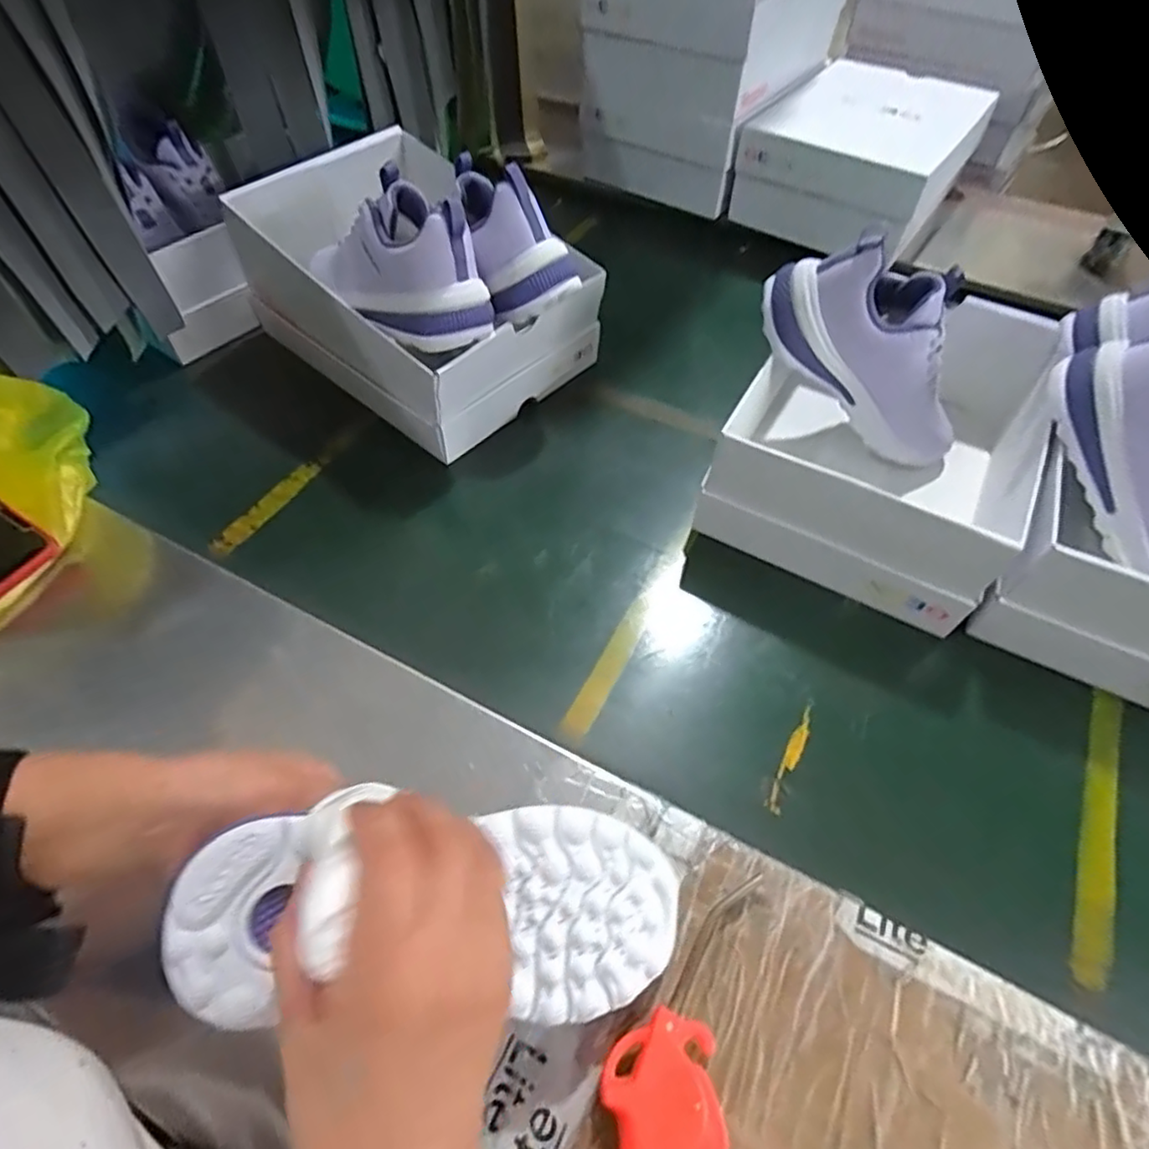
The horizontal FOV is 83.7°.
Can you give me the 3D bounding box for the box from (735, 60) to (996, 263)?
[{"bbox_3d":[0.381,-0.551,0.851,0.228,0.117,0.306,31,58,18],"label":"box"}]

